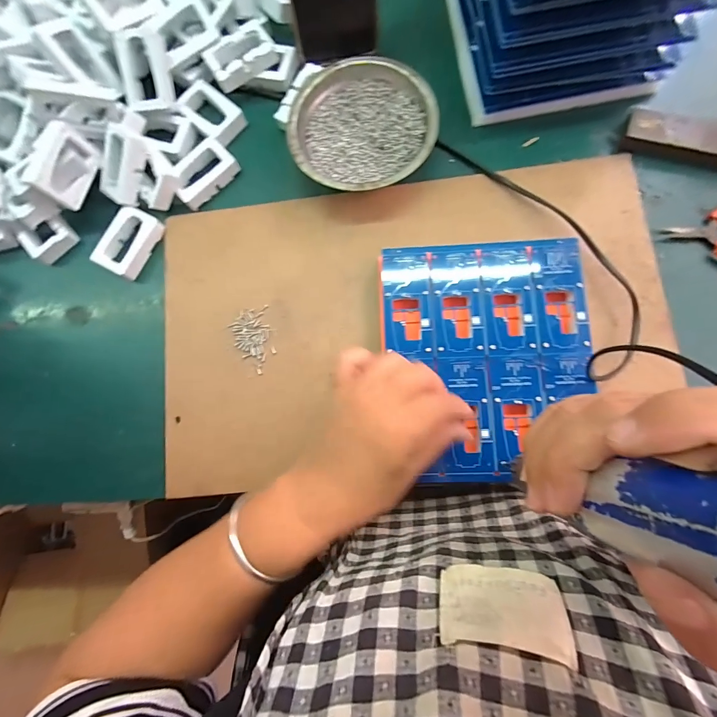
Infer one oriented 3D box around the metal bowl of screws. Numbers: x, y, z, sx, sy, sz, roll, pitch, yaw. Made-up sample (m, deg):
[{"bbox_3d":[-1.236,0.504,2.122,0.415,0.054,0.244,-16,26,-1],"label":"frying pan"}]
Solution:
[{"bbox_3d":[0.004,-0.201,0.317,0.124,0.034,0.120,0,83,4],"label":"metal bowl of screws"}]

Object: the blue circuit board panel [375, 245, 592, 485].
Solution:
[{"bbox_3d":[0.102,-0.002,0.280,0.158,0.005,0.188,-3,83,3],"label":"blue circuit board panel"}]

